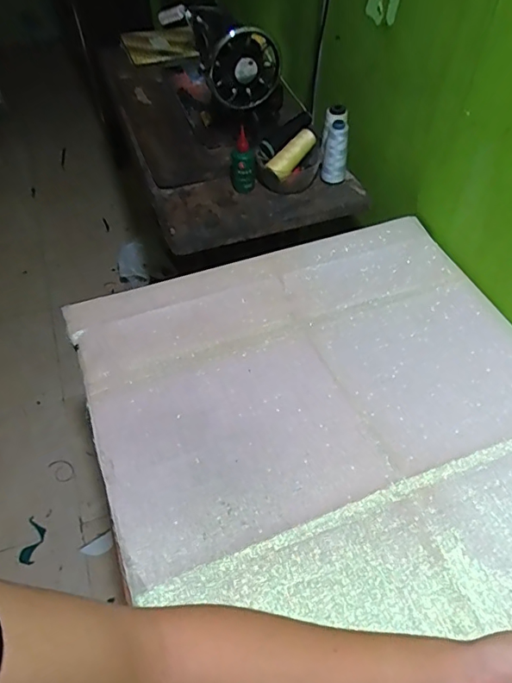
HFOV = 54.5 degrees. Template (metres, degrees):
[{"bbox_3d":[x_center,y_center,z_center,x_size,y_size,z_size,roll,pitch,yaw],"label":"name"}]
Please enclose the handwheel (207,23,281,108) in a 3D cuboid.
[{"bbox_3d":[-0.018,-0.498,0.909,0.128,0.128,0.045,-34,50,0],"label":"handwheel"}]

